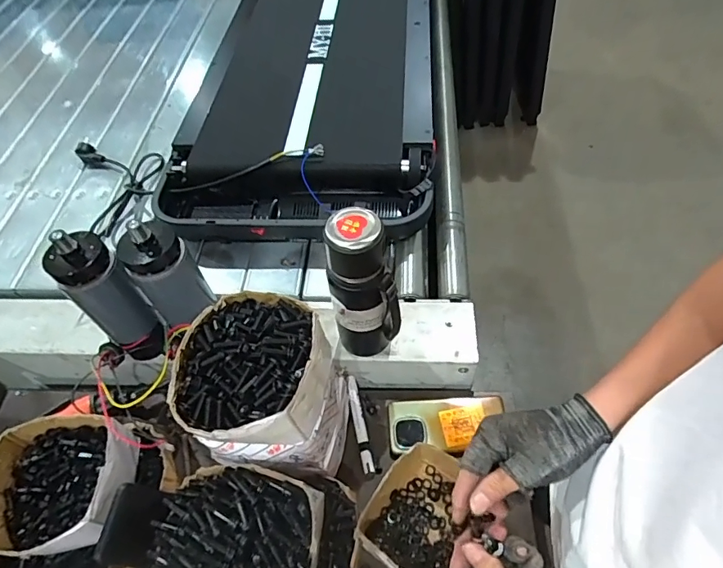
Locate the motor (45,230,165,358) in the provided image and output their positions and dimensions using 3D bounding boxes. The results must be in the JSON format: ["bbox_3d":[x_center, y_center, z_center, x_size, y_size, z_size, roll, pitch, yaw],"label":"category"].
[{"bbox_3d":[-0.330,0.026,0.629,0.065,0.231,0.072,33,64,25],"label":"motor"}]

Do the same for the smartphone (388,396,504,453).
[{"bbox_3d":[0.119,0.198,0.666,0.158,0.014,0.074,-4,55,2],"label":"smartphone"}]

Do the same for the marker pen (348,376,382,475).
[{"bbox_3d":[-0.003,0.200,0.673,0.022,0.014,0.141,-15,55,-5],"label":"marker pen"}]

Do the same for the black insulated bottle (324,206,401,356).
[{"bbox_3d":[0.001,0.005,0.575,0.075,0.208,0.070,-11,55,-3],"label":"black insulated bottle"}]

